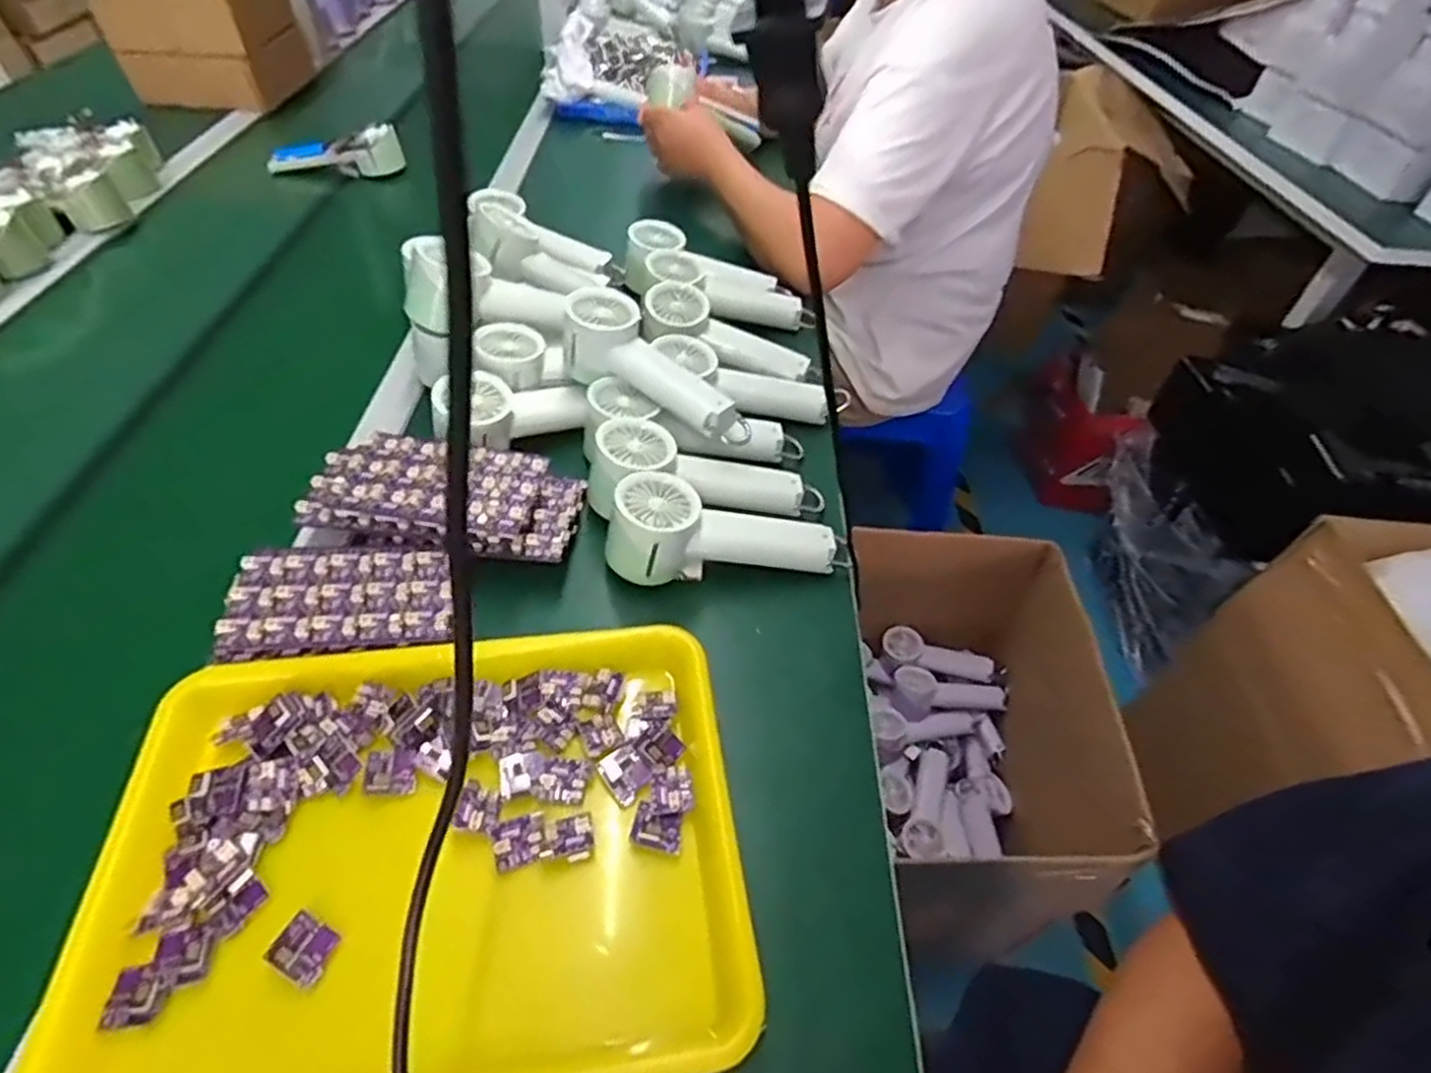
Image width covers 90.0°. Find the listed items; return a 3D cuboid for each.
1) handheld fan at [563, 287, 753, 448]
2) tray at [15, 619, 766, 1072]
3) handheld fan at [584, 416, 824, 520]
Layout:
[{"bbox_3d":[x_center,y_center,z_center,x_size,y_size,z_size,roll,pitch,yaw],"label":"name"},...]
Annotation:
[{"bbox_3d":[-0.054,-0.137,0.616,0.185,0.059,0.057,38,54,10],"label":"handheld fan"},{"bbox_3d":[-0.158,0.173,0.406,0.335,0.035,0.253,-4,49,-9],"label":"tray"},{"bbox_3d":[-0.006,-0.042,0.588,0.194,0.058,0.063,12,47,-13],"label":"handheld fan"}]

